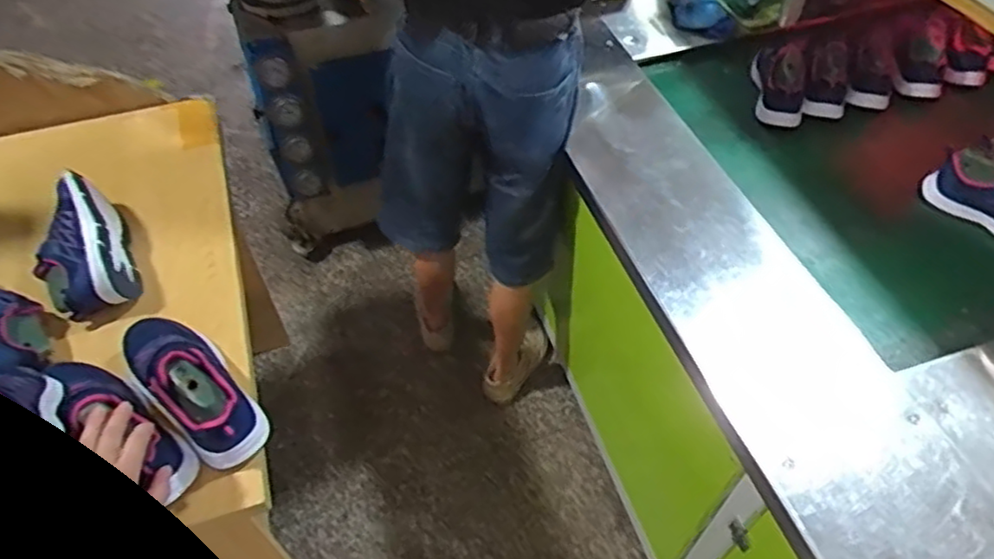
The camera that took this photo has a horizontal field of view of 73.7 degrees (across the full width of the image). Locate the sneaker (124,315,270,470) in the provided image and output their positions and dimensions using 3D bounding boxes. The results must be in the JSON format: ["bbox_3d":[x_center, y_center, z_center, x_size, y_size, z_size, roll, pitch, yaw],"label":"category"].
[{"bbox_3d":[-0.364,0.108,0.774,0.233,0.093,0.088,35,59,24],"label":"sneaker"}]

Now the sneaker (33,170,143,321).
[{"bbox_3d":[-0.574,-0.049,0.912,0.109,0.083,0.185,-23,55,-18],"label":"sneaker"}]

